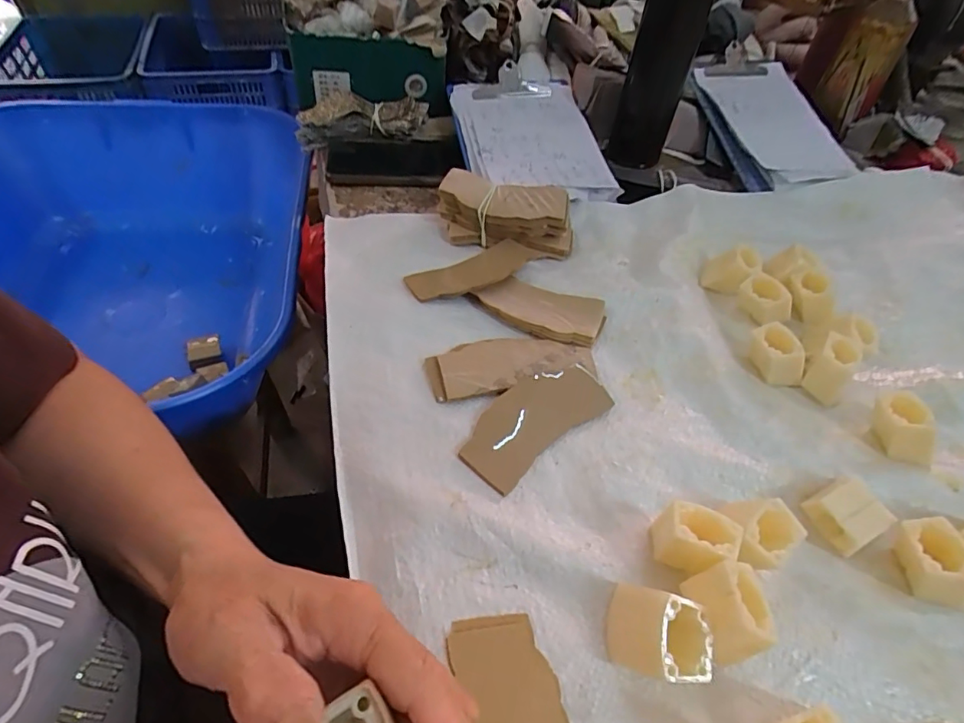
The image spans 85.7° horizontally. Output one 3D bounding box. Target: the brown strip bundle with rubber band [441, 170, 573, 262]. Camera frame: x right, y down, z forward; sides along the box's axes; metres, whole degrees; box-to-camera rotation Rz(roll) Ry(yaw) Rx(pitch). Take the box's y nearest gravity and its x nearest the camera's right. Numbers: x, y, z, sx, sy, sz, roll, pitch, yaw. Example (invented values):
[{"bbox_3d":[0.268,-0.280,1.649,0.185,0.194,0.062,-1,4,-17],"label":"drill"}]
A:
[{"bbox_3d":[0.023,-0.134,0.474,0.121,0.041,0.053,10,48,3],"label":"brown strip bundle with rubber band"}]

